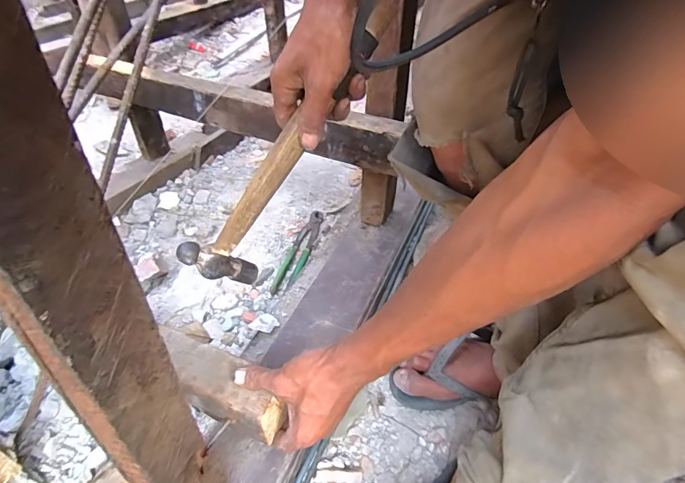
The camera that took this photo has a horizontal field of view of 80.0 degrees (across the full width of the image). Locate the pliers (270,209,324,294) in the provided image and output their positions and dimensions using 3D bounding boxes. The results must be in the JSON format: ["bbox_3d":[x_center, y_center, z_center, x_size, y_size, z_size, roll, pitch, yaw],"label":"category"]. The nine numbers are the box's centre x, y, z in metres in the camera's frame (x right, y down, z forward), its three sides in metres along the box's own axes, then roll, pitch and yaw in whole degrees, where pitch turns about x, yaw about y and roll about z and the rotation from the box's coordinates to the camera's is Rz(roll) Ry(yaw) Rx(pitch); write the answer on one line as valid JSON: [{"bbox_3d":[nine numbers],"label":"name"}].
[{"bbox_3d":[-0.081,0.014,0.794,0.043,0.015,0.230,10,41,13],"label":"pliers"}]

